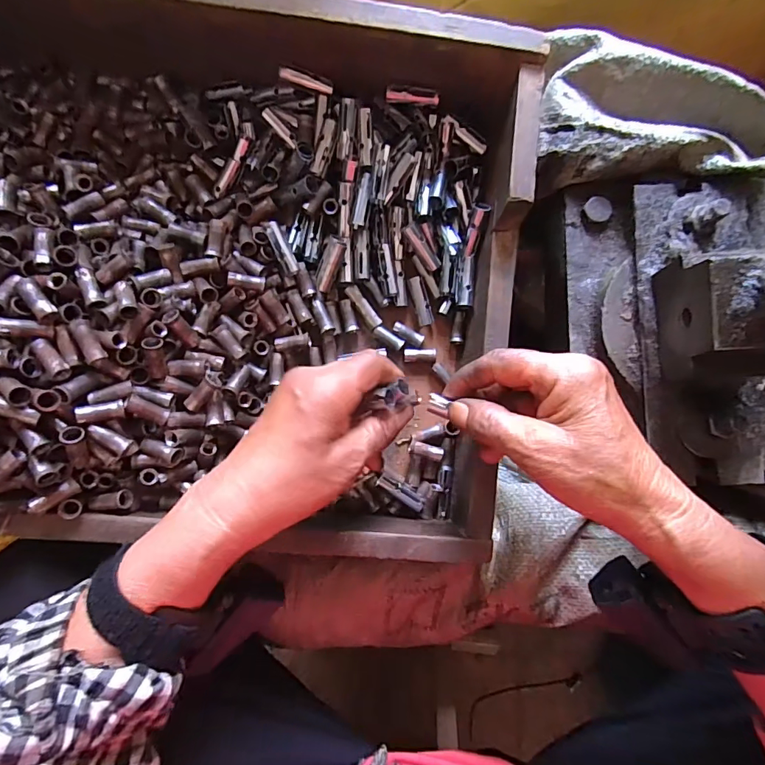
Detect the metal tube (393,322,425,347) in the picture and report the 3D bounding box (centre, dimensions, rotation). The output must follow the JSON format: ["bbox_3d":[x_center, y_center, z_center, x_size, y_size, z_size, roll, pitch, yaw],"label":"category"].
[{"bbox_3d":[0.019,-0.036,0.344,0.025,0.007,0.009,30,87,3],"label":"metal tube"}]

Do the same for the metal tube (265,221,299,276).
[{"bbox_3d":[-0.070,-0.094,0.318,0.010,0.010,0.037,-24,86,-1],"label":"metal tube"}]

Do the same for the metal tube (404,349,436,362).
[{"bbox_3d":[0.028,-0.020,0.345,0.024,0.012,0.009,-1,86,1],"label":"metal tube"}]

